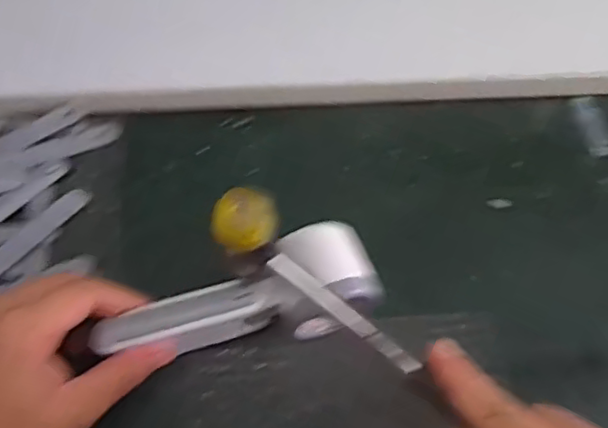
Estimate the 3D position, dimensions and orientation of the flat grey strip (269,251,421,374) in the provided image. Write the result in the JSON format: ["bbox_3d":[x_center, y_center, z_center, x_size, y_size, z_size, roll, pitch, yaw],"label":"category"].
[{"bbox_3d":[0.020,0.051,0.336,0.092,0.008,0.009,38,69,12],"label":"flat grey strip"}]

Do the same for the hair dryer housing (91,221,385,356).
[{"bbox_3d":[-0.038,0.054,0.393,0.166,0.042,0.062,-17,65,-5],"label":"hair dryer housing"}]

